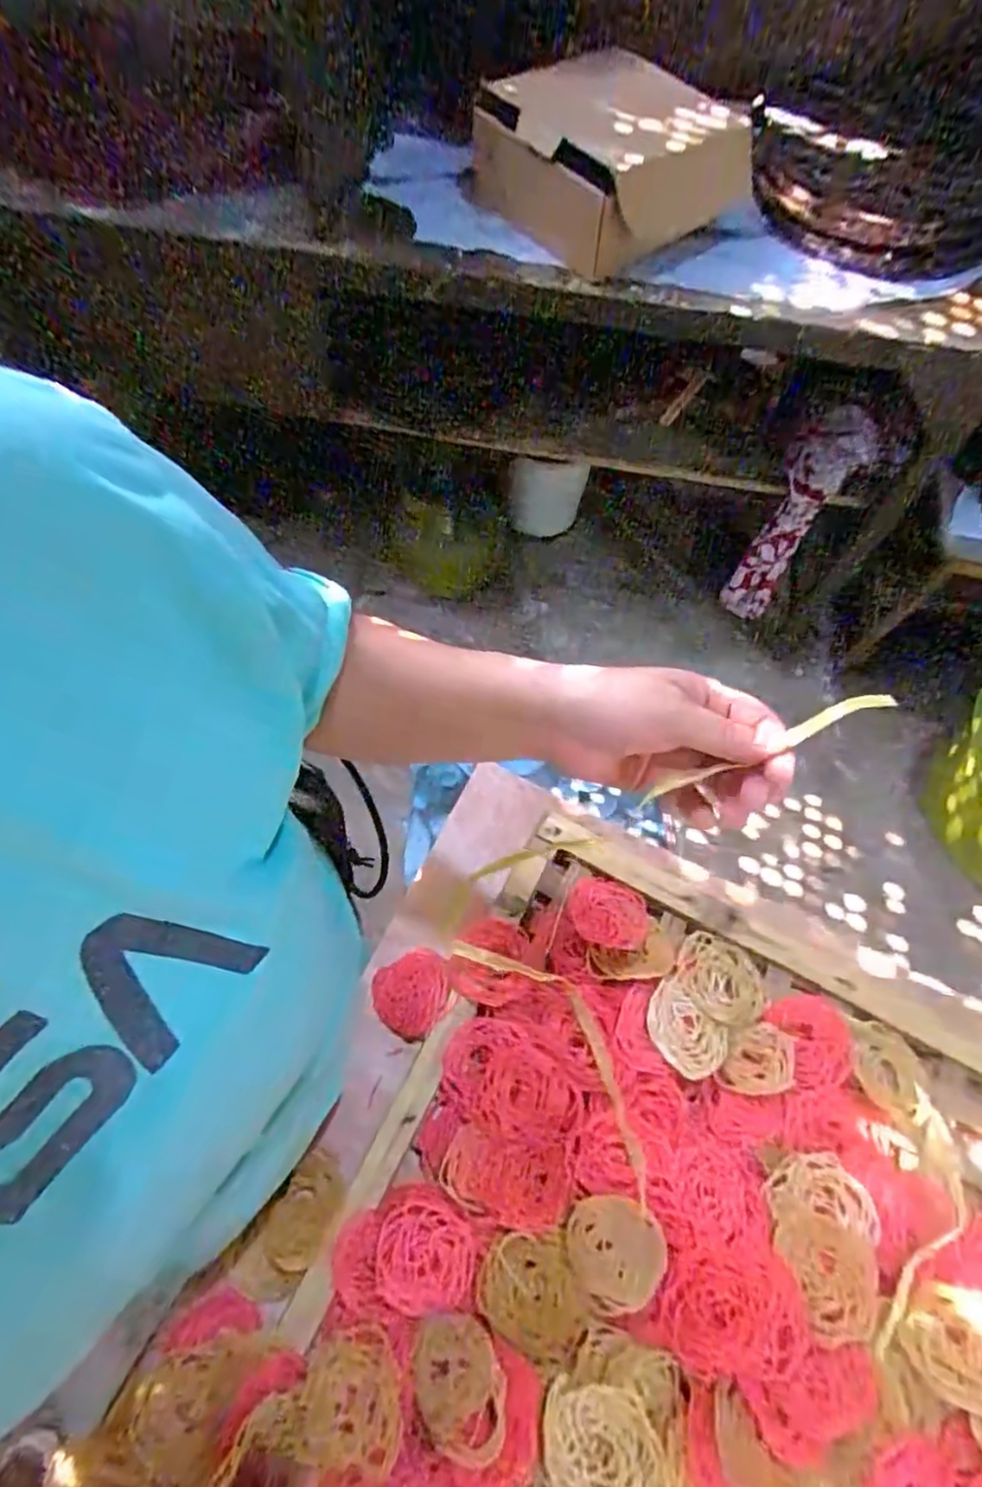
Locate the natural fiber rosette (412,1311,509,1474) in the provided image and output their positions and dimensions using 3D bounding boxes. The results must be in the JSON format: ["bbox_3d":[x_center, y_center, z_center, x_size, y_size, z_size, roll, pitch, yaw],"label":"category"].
[{"bbox_3d":[-0.019,0.384,0.392,0.052,0.015,0.065,-23,69,-11],"label":"natural fiber rosette"}]

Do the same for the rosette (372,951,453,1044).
[{"bbox_3d":[-0.060,0.188,0.500,0.056,0.023,0.060,1,67,-2],"label":"rosette"}]

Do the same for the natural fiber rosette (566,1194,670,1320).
[{"bbox_3d":[0.078,0.316,0.406,0.059,0.004,0.059,-5,71,14],"label":"natural fiber rosette"}]

